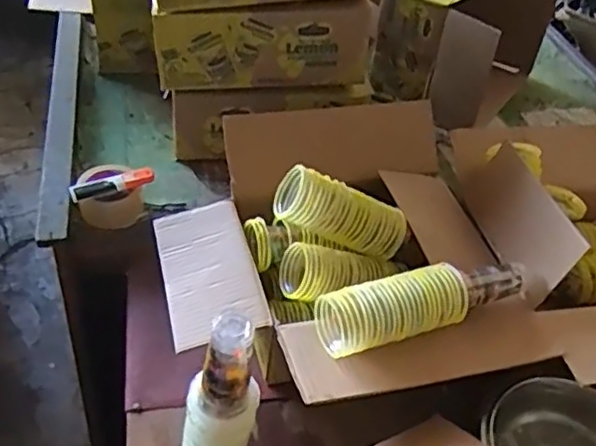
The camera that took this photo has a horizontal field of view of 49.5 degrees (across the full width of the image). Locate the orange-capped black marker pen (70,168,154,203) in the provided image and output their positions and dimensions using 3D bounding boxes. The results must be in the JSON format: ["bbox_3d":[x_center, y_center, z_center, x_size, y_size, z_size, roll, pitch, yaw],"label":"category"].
[{"bbox_3d":[-0.287,-0.060,1.002,0.127,0.025,0.017,-19,49,-25],"label":"orange-capped black marker pen"}]

